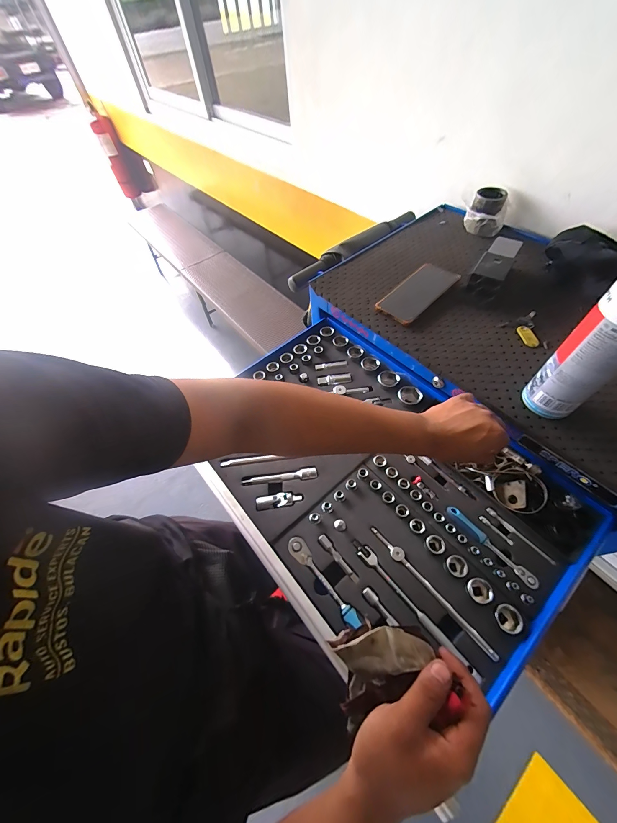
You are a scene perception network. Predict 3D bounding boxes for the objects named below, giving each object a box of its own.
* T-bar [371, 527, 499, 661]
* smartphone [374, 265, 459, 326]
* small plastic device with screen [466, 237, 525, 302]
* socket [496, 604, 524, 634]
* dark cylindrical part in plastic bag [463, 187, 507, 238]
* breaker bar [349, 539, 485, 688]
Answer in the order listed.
[{"bbox_3d":[0.159,0.234,0.402,0.015,0.018,0.193,-38,62,-19],"label":"T-bar"},{"bbox_3d":[0.208,-0.232,0.575,0.161,0.014,0.082,-43,64,-15],"label":"smartphone"},{"bbox_3d":[0.350,-0.274,0.569,0.056,0.047,0.147,28,63,21],"label":"small plastic device with screen"},{"bbox_3d":[0.245,0.257,0.372,0.026,0.029,0.030,-7,56,0],"label":"socket"},{"bbox_3d":[0.393,-0.440,0.666,0.081,0.073,0.061,18,60,16],"label":"dark cylindrical part in plastic bag"},{"bbox_3d":[0.133,0.249,0.391,0.018,0.010,0.199,-38,62,-19],"label":"breaker bar"}]

